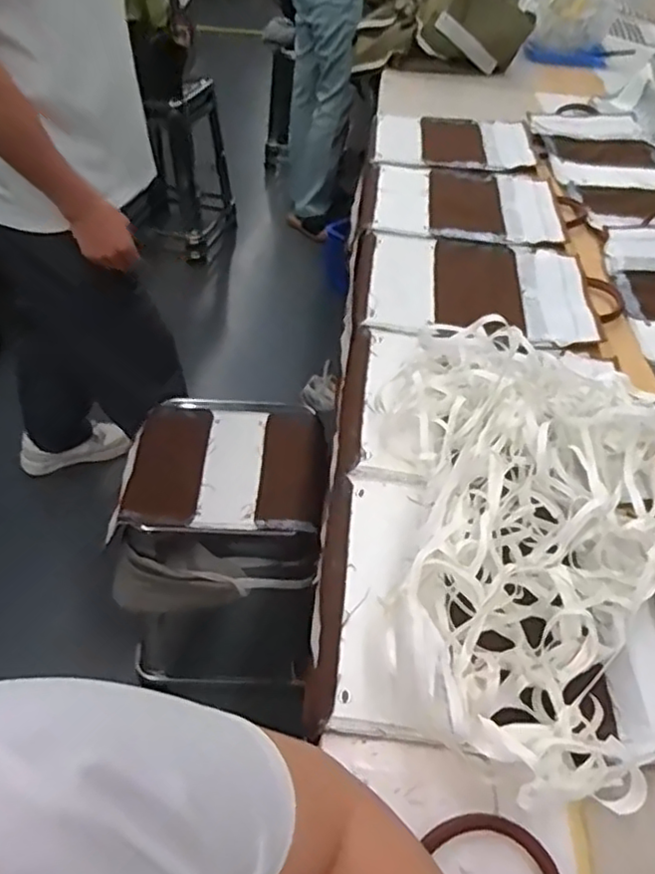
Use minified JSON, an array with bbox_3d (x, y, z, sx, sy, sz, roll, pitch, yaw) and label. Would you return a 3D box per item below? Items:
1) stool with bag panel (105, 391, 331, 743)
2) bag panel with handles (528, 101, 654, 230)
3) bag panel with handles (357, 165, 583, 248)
[{"bbox_3d":[-0.186,0.206,1.204,0.318,0.472,0.318,5,46,0],"label":"stool with bag panel"},{"bbox_3d":[0.548,-0.540,1.253,0.263,0.036,0.599,0,46,-5],"label":"bag panel with handles"},{"bbox_3d":[0.245,-0.389,1.095,0.363,0.023,0.248,6,46,2],"label":"bag panel with handles"}]

